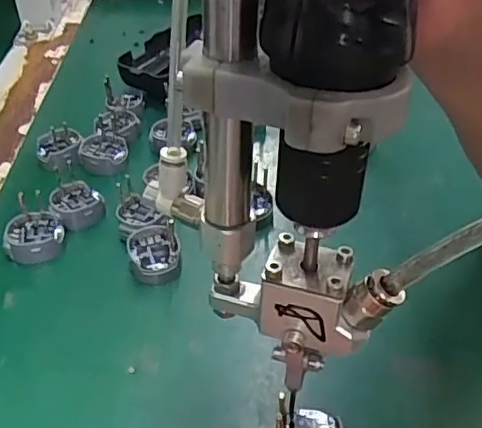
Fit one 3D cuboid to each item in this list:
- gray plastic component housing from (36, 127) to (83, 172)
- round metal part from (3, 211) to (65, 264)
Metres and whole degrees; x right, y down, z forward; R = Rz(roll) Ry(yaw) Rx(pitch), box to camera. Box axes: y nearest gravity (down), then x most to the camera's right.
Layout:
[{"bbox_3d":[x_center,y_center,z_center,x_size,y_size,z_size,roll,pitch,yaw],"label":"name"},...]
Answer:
[{"bbox_3d":[-0.109,-0.038,0.359,0.028,0.014,0.028,-16,42,-16],"label":"gray plastic component housing"},{"bbox_3d":[-0.105,0.013,0.302,0.028,0.014,0.028,-1,40,1],"label":"round metal part"}]

